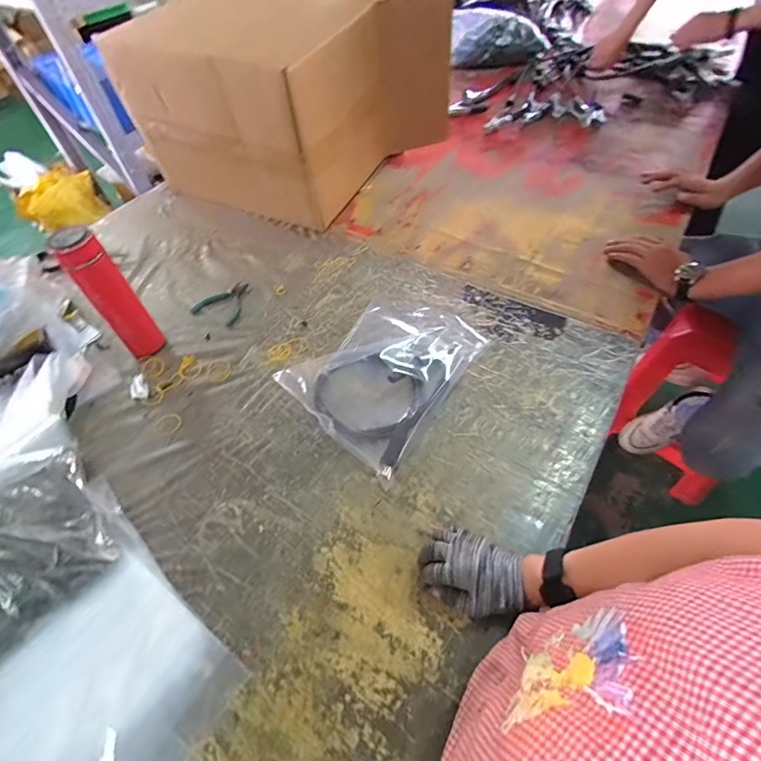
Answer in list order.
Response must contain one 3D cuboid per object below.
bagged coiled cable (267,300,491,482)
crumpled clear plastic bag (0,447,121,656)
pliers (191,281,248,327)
[{"bbox_3d":[0.006,-0.027,0.701,0.229,0.063,0.293,31,60,25],"label":"bagged coiled cable"},{"bbox_3d":[-0.484,0.233,0.528,0.251,0.070,0.201,-37,58,-23],"label":"crumpled clear plastic bag"},{"bbox_3d":[-0.311,-0.163,0.863,0.100,0.009,0.110,20,55,18],"label":"pliers"}]

